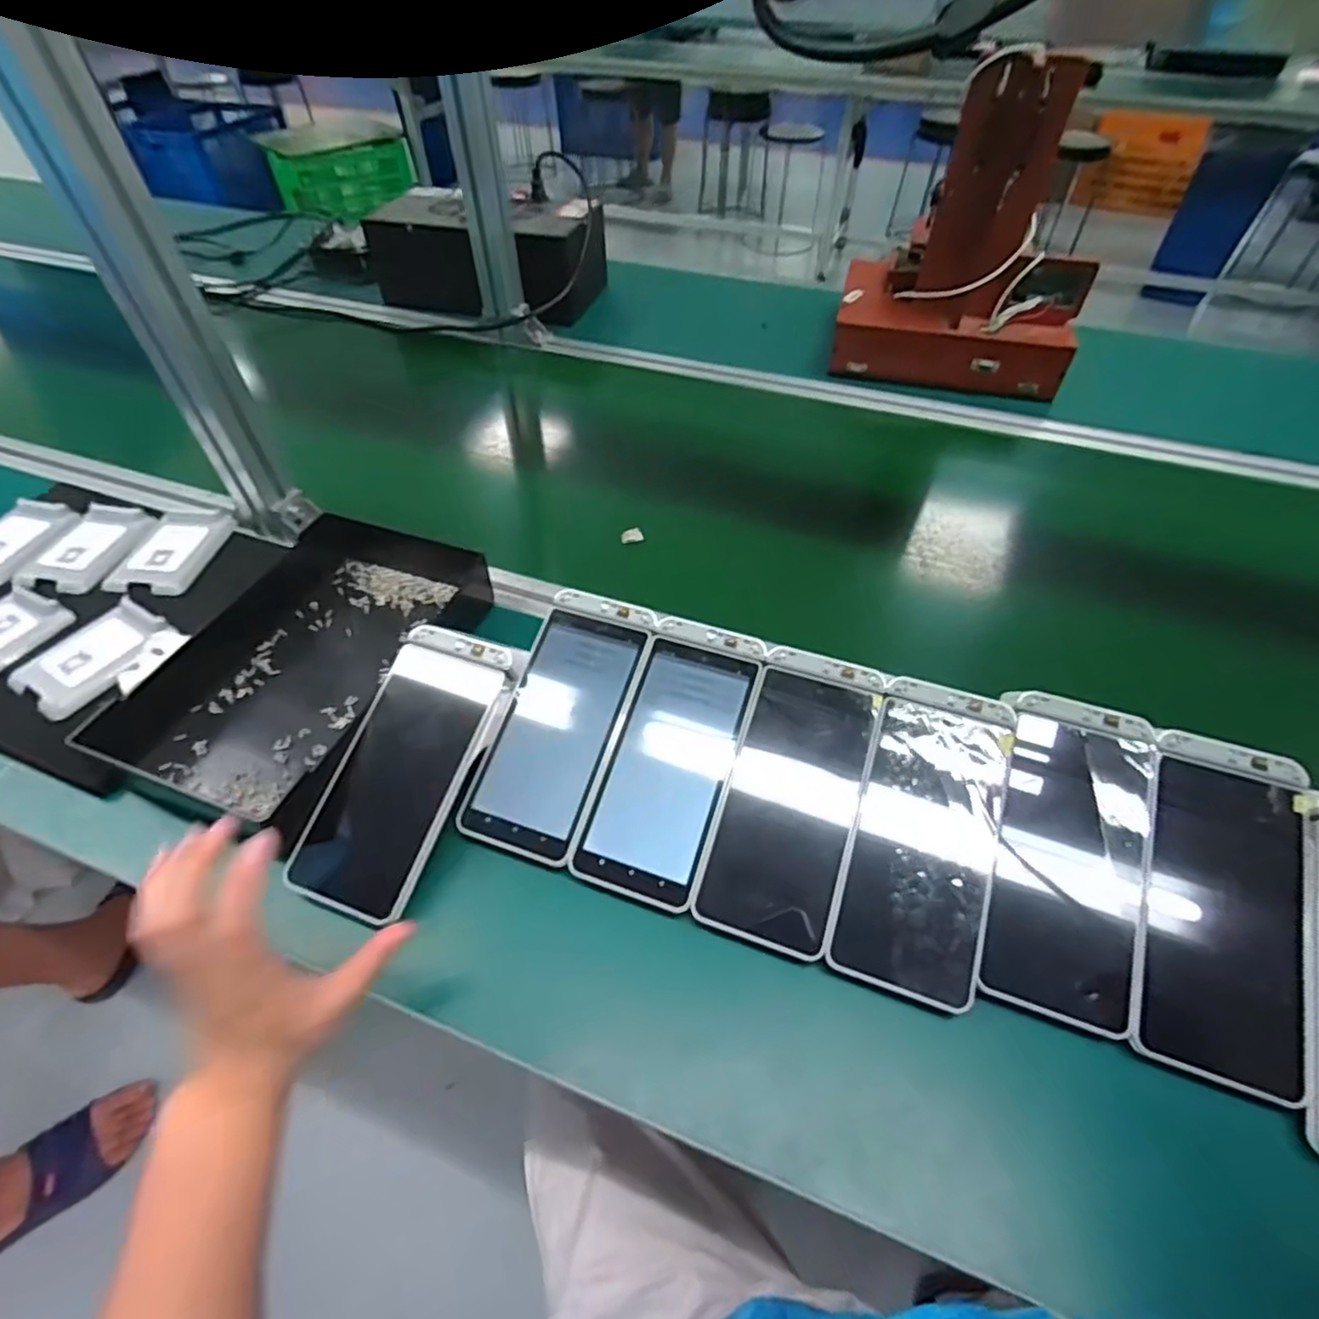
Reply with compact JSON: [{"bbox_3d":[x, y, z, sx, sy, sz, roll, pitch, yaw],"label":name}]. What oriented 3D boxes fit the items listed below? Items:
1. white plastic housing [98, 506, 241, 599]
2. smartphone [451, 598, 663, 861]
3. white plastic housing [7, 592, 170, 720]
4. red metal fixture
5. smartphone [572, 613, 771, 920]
[{"bbox_3d":[-0.452,-0.102,0.608,0.078,0.011,0.113,2,50,2],"label":"white plastic housing"},{"bbox_3d":[-0.064,0.042,0.452,0.083,0.015,0.184,17,71,13],"label":"smartphone"},{"bbox_3d":[-0.453,-0.005,0.524,0.086,0.017,0.100,28,56,21],"label":"white plastic housing"},{"bbox_3d":[0.361,-0.473,0.746,0.277,0.296,0.161,17,52,13],"label":"red metal fixture"},{"bbox_3d":[0.009,0.062,0.435,0.083,0.012,0.182,15,71,12],"label":"smartphone"}]

